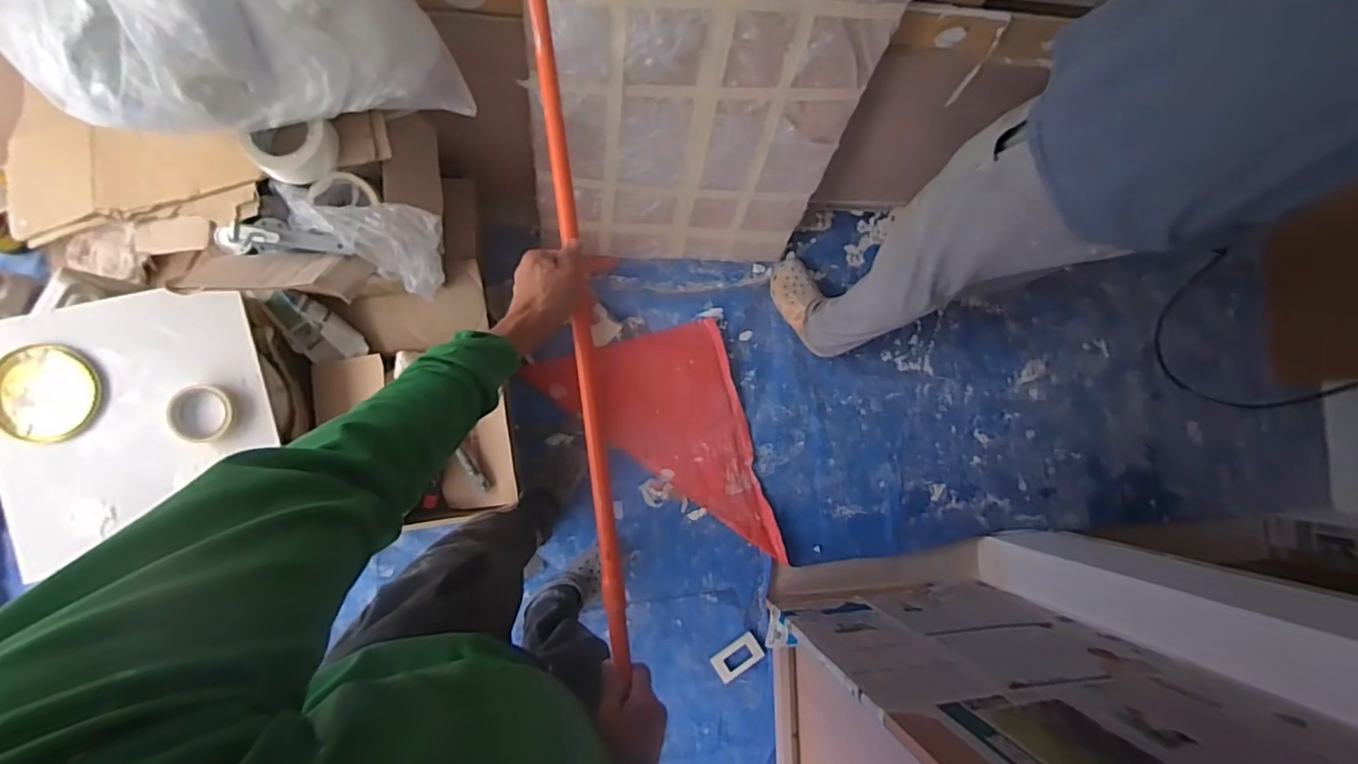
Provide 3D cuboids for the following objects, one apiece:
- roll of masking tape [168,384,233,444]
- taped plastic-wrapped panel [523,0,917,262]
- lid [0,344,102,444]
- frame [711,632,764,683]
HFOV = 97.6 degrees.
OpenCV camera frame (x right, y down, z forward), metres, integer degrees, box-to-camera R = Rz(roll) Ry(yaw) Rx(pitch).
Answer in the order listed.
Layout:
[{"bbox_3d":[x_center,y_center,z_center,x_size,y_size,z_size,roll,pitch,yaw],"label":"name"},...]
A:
[{"bbox_3d":[-0.773,0.052,0.950,0.098,0.023,0.094,0,90,-10],"label":"roll of masking tape"},{"bbox_3d":[0.036,-0.480,1.095,0.601,0.840,0.045,-2,65,-9],"label":"taped plastic-wrapped panel"},{"bbox_3d":[-0.987,0.016,0.917,0.146,0.027,0.138,1,87,-10],"label":"lid"},{"bbox_3d":[0.145,0.673,1.451,0.127,0.015,0.071,-36,86,4],"label":"frame"}]

